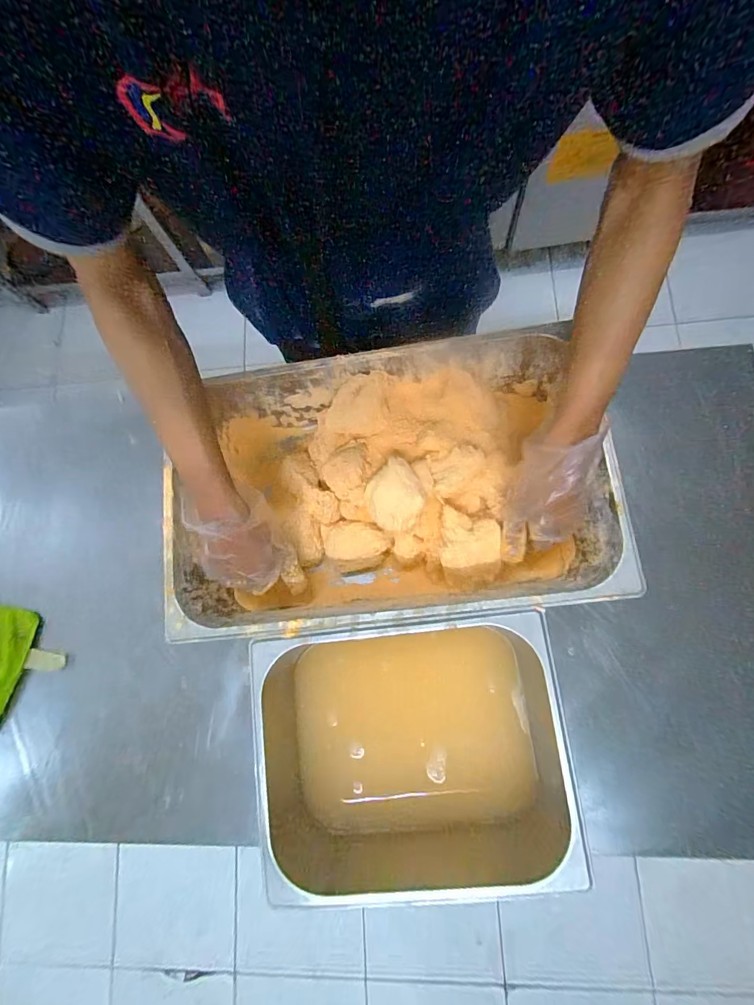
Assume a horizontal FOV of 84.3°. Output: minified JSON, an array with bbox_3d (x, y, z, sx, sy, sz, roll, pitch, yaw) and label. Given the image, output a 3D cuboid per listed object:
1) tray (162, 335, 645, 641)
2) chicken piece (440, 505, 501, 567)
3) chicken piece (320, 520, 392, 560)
[{"bbox_3d":[-0.005,-0.014,0.543,0.513,0.188,0.320,-6,78,0],"label":"tray"},{"bbox_3d":[0.115,0.045,0.522,0.069,0.037,0.072,3,79,7],"label":"chicken piece"},{"bbox_3d":[-0.032,0.054,0.595,0.099,0.045,0.056,0,79,7],"label":"chicken piece"}]

